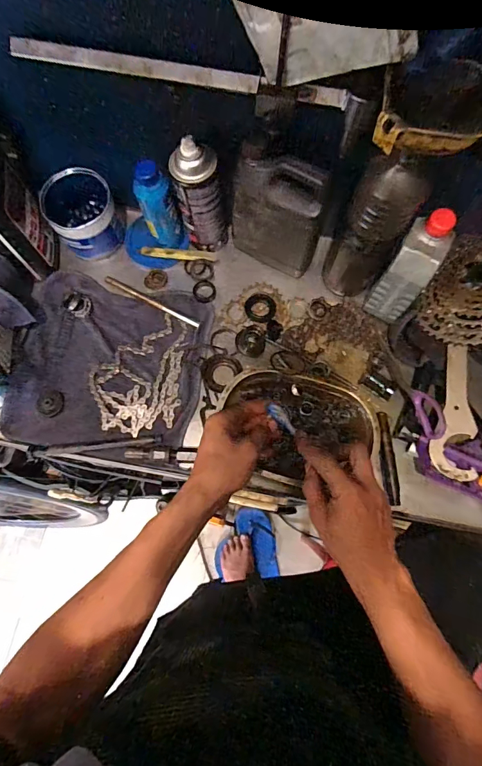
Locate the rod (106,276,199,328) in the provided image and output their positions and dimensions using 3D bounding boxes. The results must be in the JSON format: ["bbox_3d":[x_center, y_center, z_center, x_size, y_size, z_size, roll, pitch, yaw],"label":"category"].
[{"bbox_3d":[-0.141,-0.128,0.647,0.173,0.005,0.010,29,75,9],"label":"rod"}]

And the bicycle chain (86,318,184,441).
[{"bbox_3d":[-0.152,-0.014,0.604,0.127,0.009,0.180,1,73,1],"label":"bicycle chain"}]

